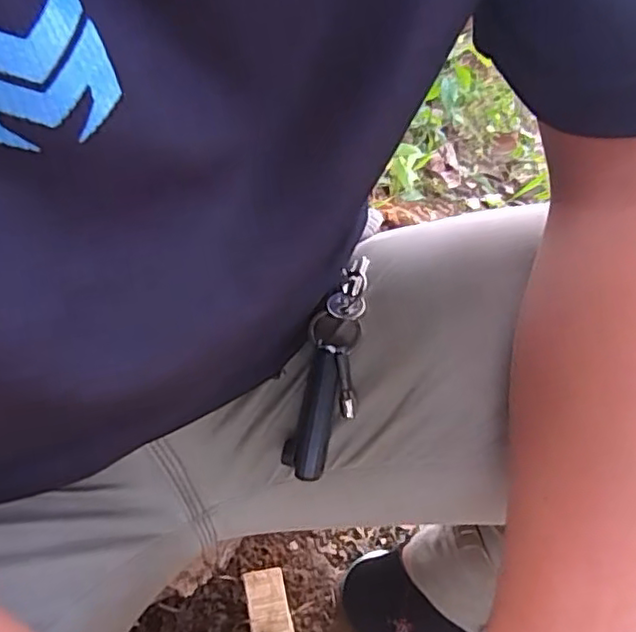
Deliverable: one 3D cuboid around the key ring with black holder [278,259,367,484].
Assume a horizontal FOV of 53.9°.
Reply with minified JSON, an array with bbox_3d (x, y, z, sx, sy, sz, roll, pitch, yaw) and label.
[{"bbox_3d":[0.007,0.025,0.336,0.033,0.027,0.123,10,72,16],"label":"key ring with black holder"}]

